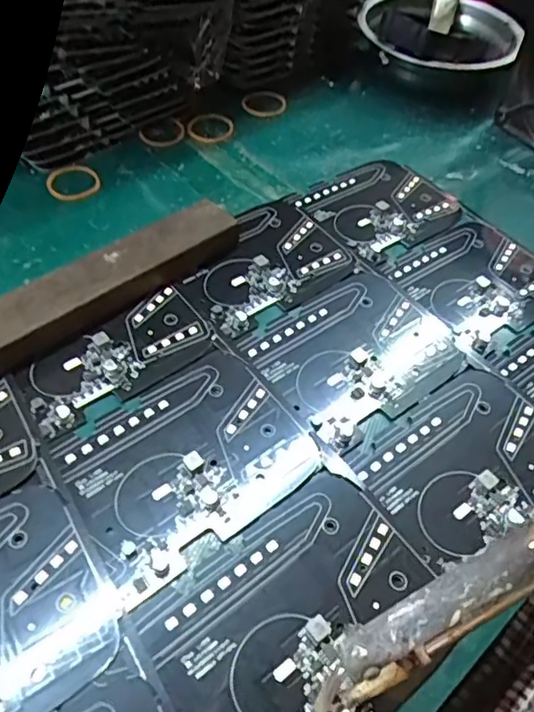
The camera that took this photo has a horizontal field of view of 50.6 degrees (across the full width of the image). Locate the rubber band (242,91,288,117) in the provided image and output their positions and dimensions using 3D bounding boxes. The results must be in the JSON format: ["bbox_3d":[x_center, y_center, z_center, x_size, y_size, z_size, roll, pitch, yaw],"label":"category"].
[{"bbox_3d":[-0.002,-0.189,0.421,0.033,0.005,0.027,3,52,-3],"label":"rubber band"}]

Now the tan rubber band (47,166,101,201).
[{"bbox_3d":[-0.119,-0.108,0.347,0.032,0.004,0.031,3,52,-3],"label":"tan rubber band"}]

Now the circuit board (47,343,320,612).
[{"bbox_3d":[-0.033,0.043,0.239,0.096,0.004,0.074,-31,61,-25],"label":"circuit board"}]

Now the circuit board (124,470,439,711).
[{"bbox_3d":[0.012,0.095,0.201,0.101,0.004,0.080,-27,59,-24],"label":"circuit board"}]

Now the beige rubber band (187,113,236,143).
[{"bbox_3d":[-0.039,-0.160,0.393,0.032,0.004,0.034,-1,52,-6],"label":"beige rubber band"}]

